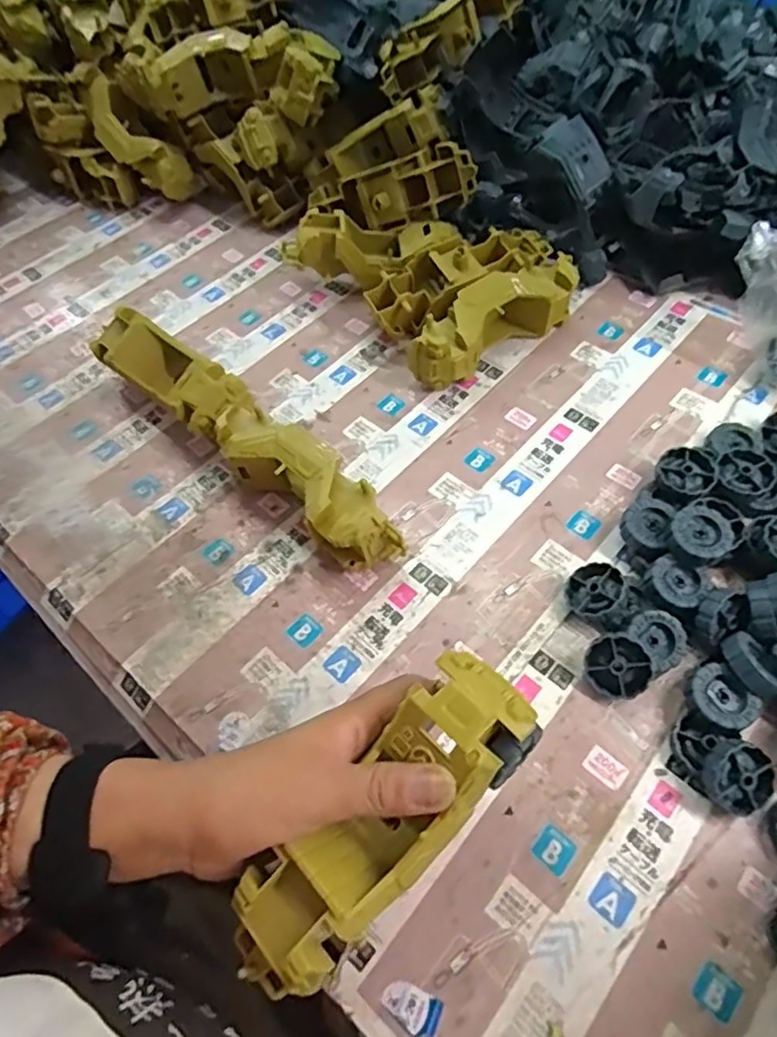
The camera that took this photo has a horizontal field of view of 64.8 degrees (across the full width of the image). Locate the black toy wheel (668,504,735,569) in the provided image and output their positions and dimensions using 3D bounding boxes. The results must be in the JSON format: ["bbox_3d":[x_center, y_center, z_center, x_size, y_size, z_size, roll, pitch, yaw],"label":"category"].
[{"bbox_3d":[0.202,0.012,0.397,0.037,0.017,0.036,-2,59,3],"label":"black toy wheel"}]

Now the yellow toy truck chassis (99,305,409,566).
[{"bbox_3d":[-0.117,-0.067,0.480,0.324,0.069,0.053,37,68,23],"label":"yellow toy truck chassis"}]

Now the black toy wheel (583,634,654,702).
[{"bbox_3d":[0.140,0.089,0.376,0.038,0.017,0.038,-35,83,19],"label":"black toy wheel"}]

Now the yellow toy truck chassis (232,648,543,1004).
[{"bbox_3d":[-0.003,0.145,0.290,0.174,0.049,0.053,-45,64,-9],"label":"yellow toy truck chassis"}]

